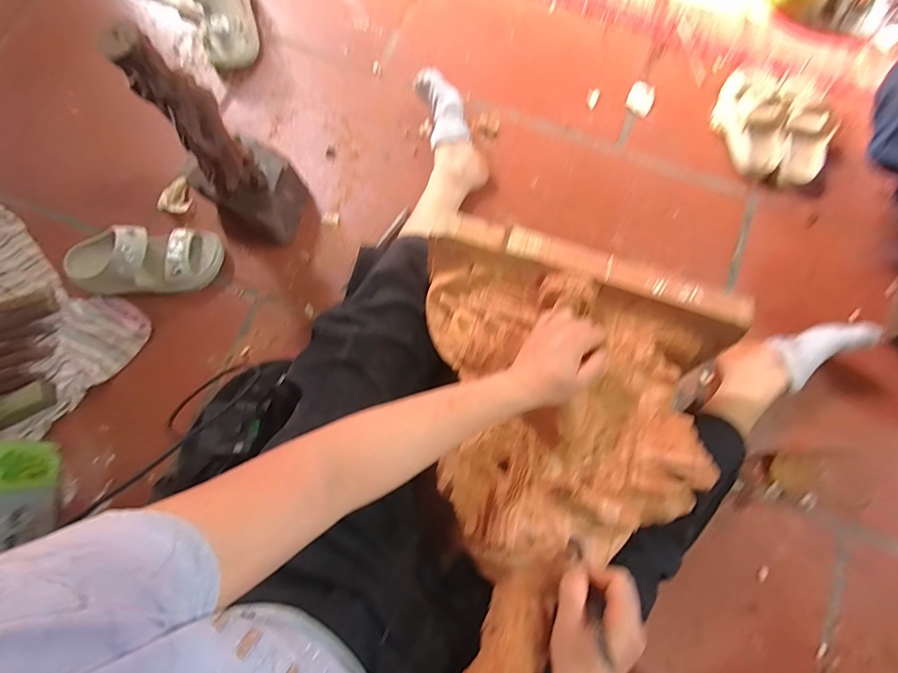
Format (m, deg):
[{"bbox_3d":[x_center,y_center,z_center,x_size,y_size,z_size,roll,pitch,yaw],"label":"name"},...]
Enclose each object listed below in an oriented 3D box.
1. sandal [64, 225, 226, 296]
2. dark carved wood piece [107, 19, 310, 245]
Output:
[{"bbox_3d":[-0.510,-0.128,0.714,0.234,0.088,0.095,-10,77,-16],"label":"sandal"},{"bbox_3d":[-0.328,-0.270,0.637,0.144,0.337,0.131,42,81,9],"label":"dark carved wood piece"}]

